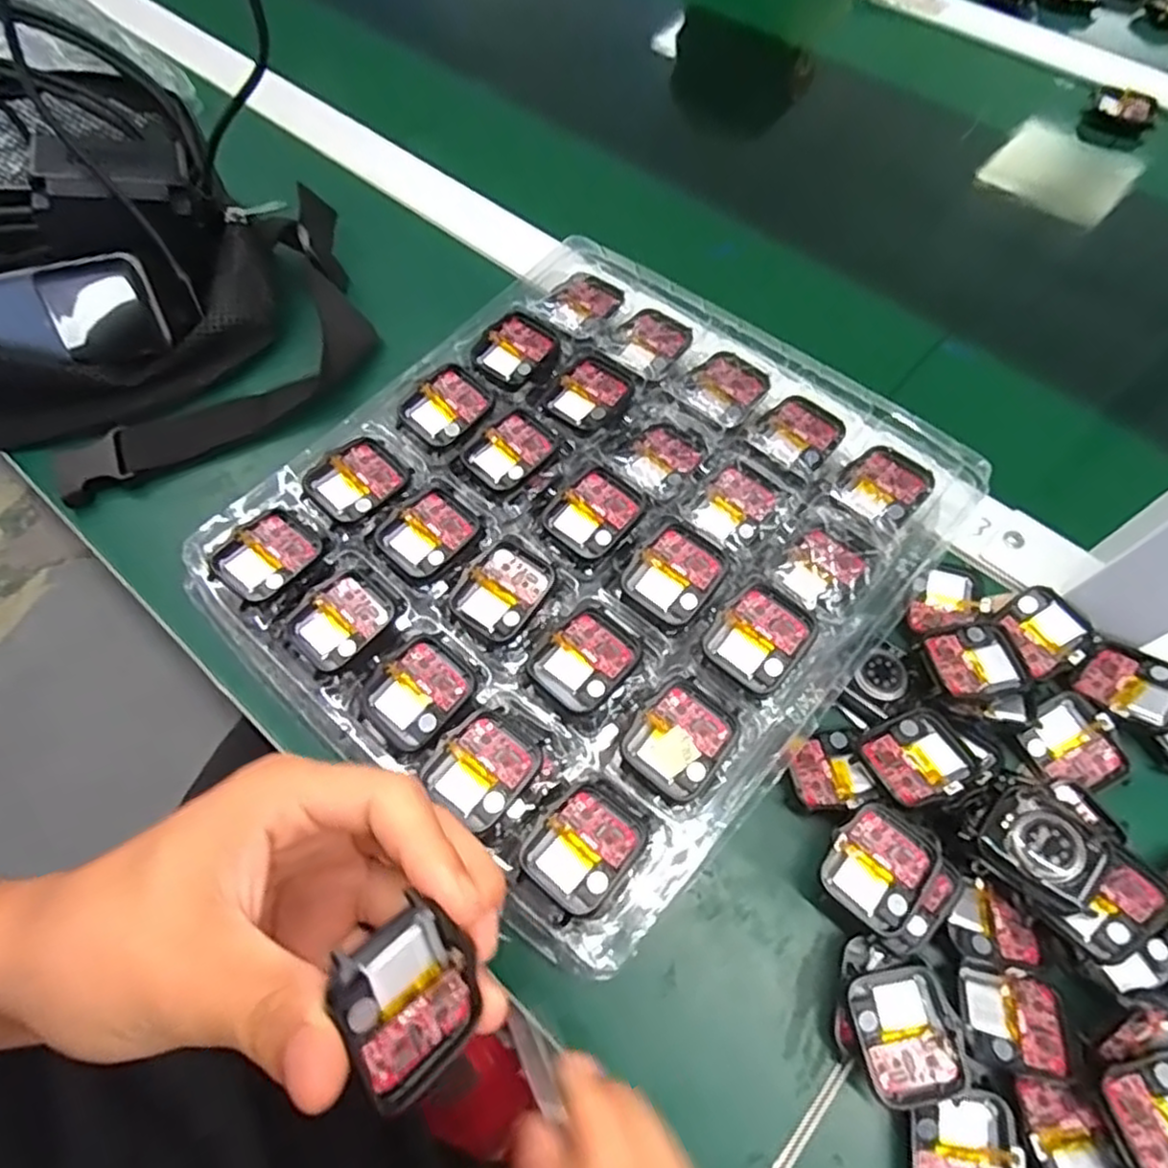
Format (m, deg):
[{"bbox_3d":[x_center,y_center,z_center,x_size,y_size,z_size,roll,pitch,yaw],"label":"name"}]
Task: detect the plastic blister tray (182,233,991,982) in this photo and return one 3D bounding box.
[{"bbox_3d":[0.004,-0.022,0.345,0.263,0.049,0.290,40,73,18],"label":"plastic blister tray"}]

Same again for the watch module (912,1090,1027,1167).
[{"bbox_3d":[0.138,0.207,0.250,0.036,0.013,0.042,6,66,4],"label":"watch module"}]

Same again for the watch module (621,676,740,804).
[{"bbox_3d":[0.040,0.064,0.287,0.038,0.005,0.044,39,71,18],"label":"watch module"}]

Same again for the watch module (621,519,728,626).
[{"bbox_3d":[0.042,-0.005,0.316,0.036,0.009,0.042,39,71,18],"label":"watch module"}]

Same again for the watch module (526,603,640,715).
[{"bbox_3d":[0.002,0.031,0.300,0.036,0.006,0.044,40,71,18],"label":"watch module"}]

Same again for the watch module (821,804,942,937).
[{"bbox_3d":[0.118,0.113,0.279,0.037,0.005,0.042,37,76,16],"label":"watch module"}]

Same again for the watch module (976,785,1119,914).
[{"bbox_3d":[0.182,0.102,0.273,0.036,0.009,0.040,-43,60,-10],"label":"watch module"}]

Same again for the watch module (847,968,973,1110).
[{"bbox_3d":[0.122,0.171,0.266,0.038,0.016,0.043,-12,66,-4],"label":"watch module"}]

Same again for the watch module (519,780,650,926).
[{"bbox_3d":[0.000,0.102,0.265,0.047,0.009,0.038,-40,70,-16],"label":"watch module"}]

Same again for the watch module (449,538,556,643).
[{"bbox_3d":[-0.035,0.002,0.314,0.035,0.005,0.044,35,70,17],"label":"watch module"}]

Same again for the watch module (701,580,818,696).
[{"bbox_3d":[0.076,0.023,0.301,0.037,0.010,0.041,41,72,19],"label":"watch module"}]

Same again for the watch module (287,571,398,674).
[{"bbox_3d":[-0.107,0.017,0.313,0.035,0.005,0.043,39,71,18],"label":"watch module"}]

